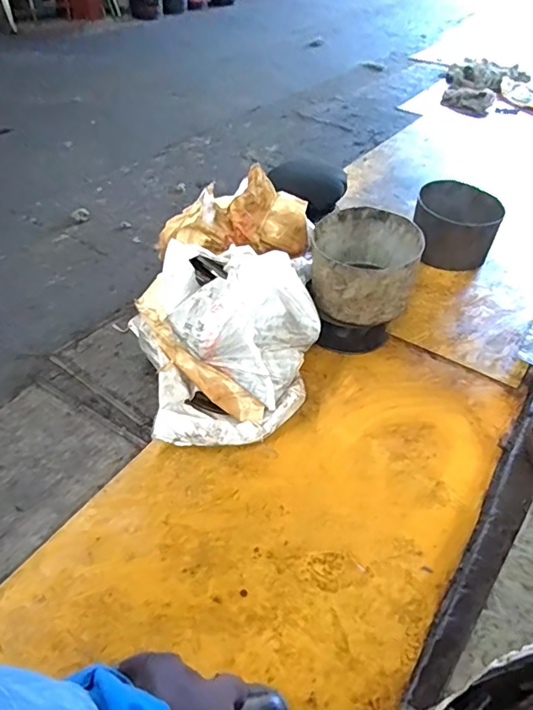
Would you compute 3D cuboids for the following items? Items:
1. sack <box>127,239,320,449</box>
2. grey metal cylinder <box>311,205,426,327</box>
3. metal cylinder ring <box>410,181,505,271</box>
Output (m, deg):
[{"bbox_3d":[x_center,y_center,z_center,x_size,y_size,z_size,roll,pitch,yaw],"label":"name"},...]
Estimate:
[{"bbox_3d":[-0.091,-0.035,1.178,0.435,0.261,0.429,3,46,-1],"label":"sack"},{"bbox_3d":[0.256,-0.235,1.322,0.260,0.178,0.265,4,46,0],"label":"grey metal cylinder"},{"bbox_3d":[0.643,-0.440,1.720,0.271,0.194,0.234,17,47,12],"label":"metal cylinder ring"}]

